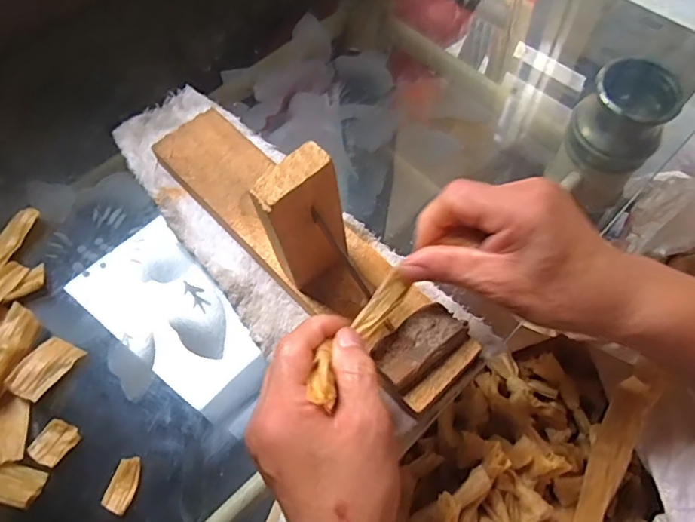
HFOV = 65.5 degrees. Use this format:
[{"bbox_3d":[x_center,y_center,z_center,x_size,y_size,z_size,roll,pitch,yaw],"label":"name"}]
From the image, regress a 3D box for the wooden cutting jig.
[{"bbox_3d":[-0.031,-0.037,0.331,0.068,0.116,0.271,-41,68,-18],"label":"wooden cutting jig"}]

